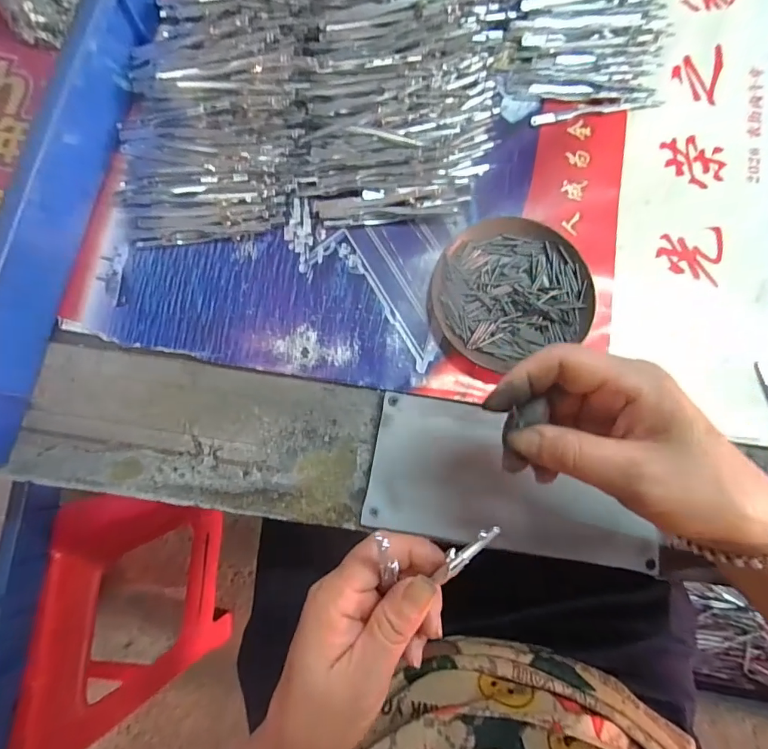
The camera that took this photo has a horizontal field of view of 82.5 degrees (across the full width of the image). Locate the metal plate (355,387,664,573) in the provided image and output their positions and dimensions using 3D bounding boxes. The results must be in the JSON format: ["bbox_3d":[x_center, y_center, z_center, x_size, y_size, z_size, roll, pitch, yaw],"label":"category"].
[{"bbox_3d":[0.090,0.073,0.302,0.194,0.008,0.092,9,83,3],"label":"metal plate"}]

